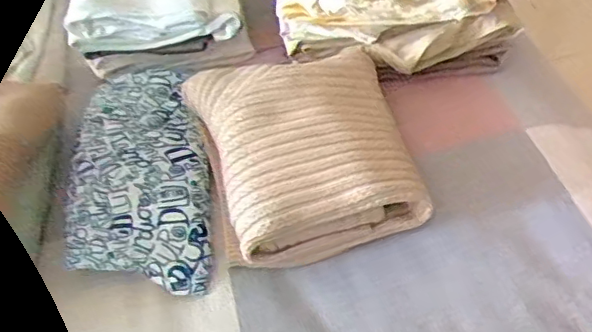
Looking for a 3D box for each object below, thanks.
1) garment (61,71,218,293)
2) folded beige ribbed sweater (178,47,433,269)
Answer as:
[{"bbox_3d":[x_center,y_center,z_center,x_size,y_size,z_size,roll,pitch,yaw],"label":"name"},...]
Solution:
[{"bbox_3d":[-0.155,0.004,0.596,0.132,0.029,0.288,-13,45,-4],"label":"garment"},{"bbox_3d":[0.003,-0.022,0.573,0.191,0.055,0.226,-14,45,-4],"label":"folded beige ribbed sweater"}]

